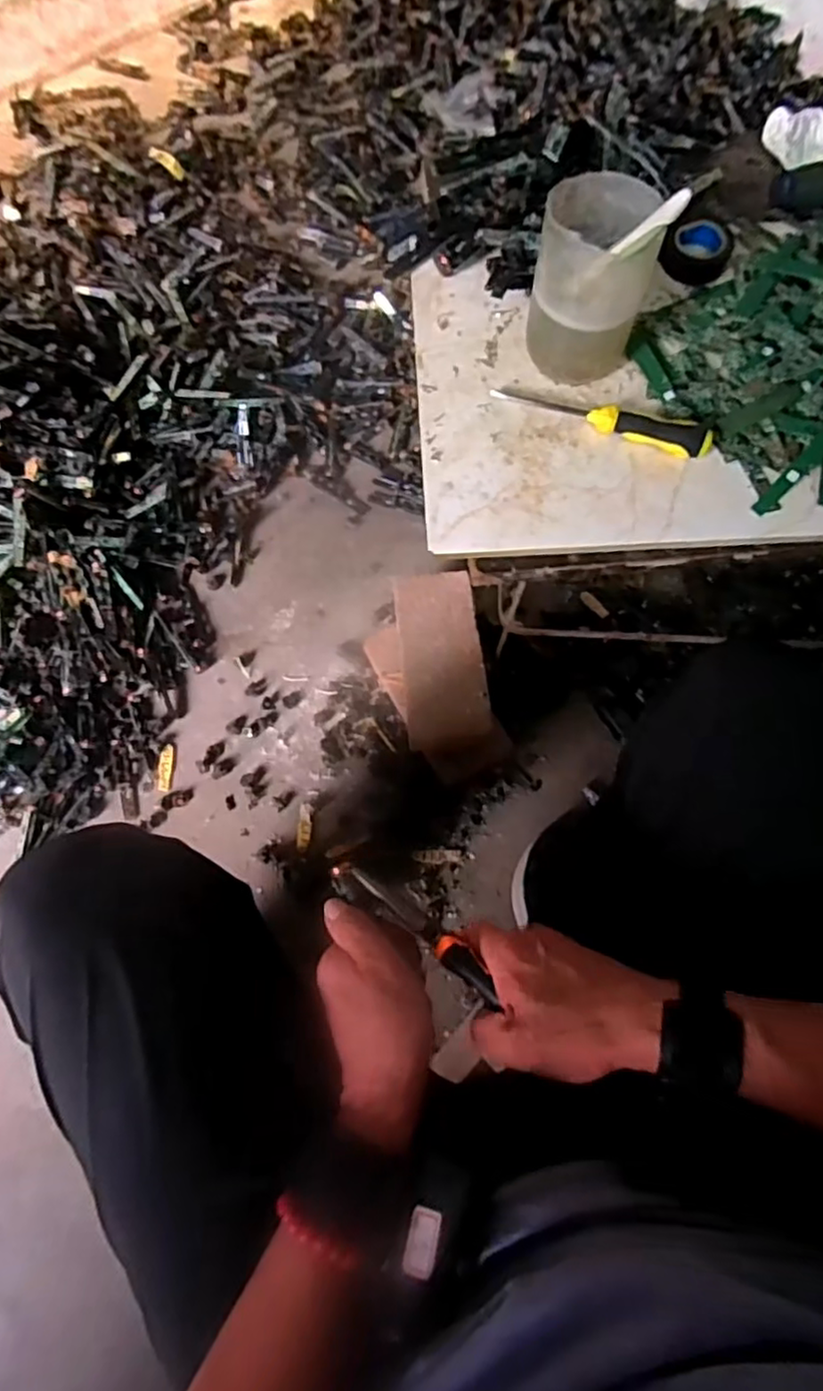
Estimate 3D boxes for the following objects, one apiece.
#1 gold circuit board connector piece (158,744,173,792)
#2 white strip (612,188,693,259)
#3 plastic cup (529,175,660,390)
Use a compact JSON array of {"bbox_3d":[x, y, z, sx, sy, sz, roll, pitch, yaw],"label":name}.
[{"bbox_3d":[-0.330,0.097,0.888,0.017,0.005,0.064,-1,75,-2],"label":"gold circuit board connector piece"},{"bbox_3d":[0.132,-0.258,0.364,0.007,0.065,0.010,-27,106,-9],"label":"white strip"},{"bbox_3d":[0.123,-0.283,0.459,0.079,0.108,0.076,0,71,0],"label":"plastic cup"}]

